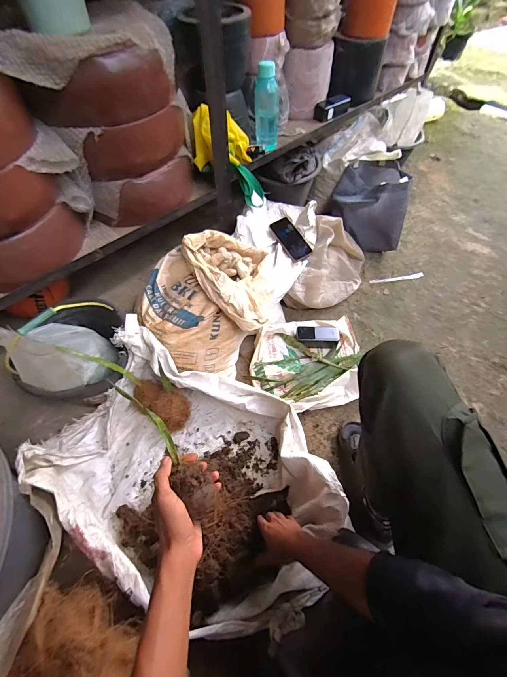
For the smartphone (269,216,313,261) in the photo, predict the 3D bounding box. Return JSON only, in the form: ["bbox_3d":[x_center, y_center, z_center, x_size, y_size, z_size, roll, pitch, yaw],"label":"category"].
[{"bbox_3d":[0.128,-0.334,1.059,0.081,0.007,0.157,-31,83,-8],"label":"smartphone"}]

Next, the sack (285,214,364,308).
[{"bbox_3d":[0.262,-0.233,1.079,0.208,0.162,0.315,21,59,13],"label":"sack"}]

